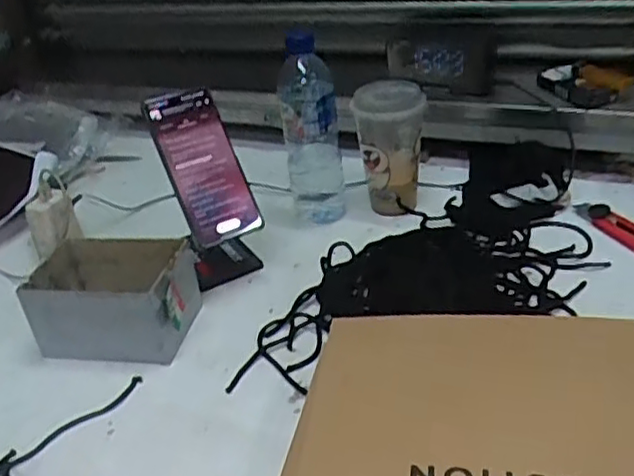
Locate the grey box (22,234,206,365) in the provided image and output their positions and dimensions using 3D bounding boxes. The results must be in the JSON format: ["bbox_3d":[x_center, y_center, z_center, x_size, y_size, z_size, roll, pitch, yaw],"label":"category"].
[{"bbox_3d":[-0.197,0.058,0.659,0.147,0.076,0.107,0,32,10],"label":"grey box"}]

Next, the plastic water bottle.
[{"bbox_3d":[-0.007,-0.124,0.777,0.064,0.210,0.069,-7,31,0],"label":"plastic water bottle"}]

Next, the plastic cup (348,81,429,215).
[{"bbox_3d":[0.086,-0.106,0.784,0.079,0.150,0.079,-5,31,3],"label":"plastic cup"}]

